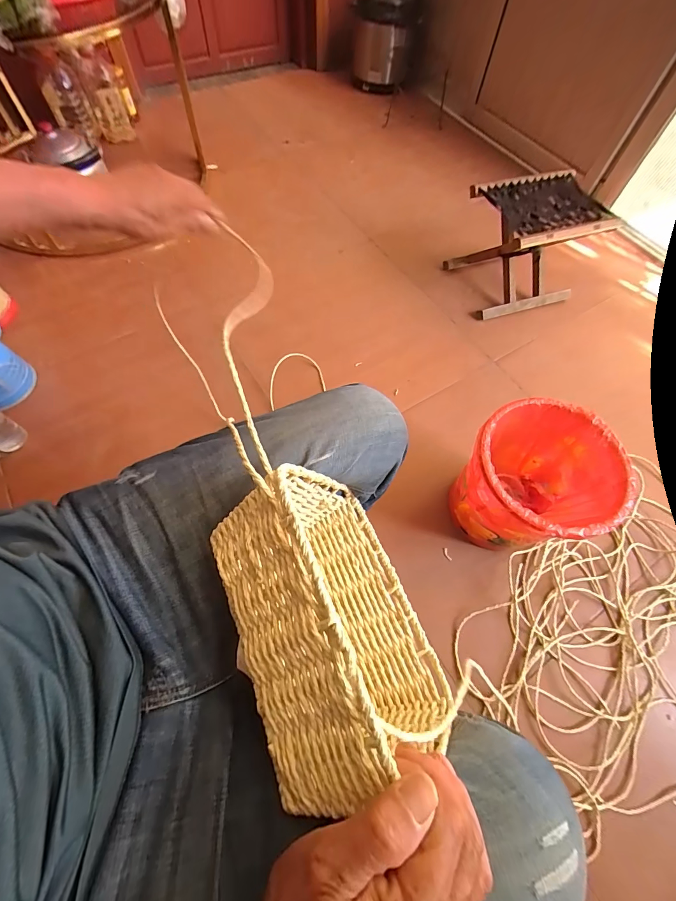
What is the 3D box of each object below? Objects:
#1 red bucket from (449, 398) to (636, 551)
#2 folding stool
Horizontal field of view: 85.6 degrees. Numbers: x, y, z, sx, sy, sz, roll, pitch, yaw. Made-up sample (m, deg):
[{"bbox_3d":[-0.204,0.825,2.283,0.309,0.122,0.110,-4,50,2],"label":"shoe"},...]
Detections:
[{"bbox_3d":[0.354,0.075,0.721,0.250,0.260,0.236,1,64,-2],"label":"red bucket"},{"bbox_3d":[0.559,-0.611,1.086,0.336,0.259,0.276,-22,67,-13],"label":"folding stool"}]

